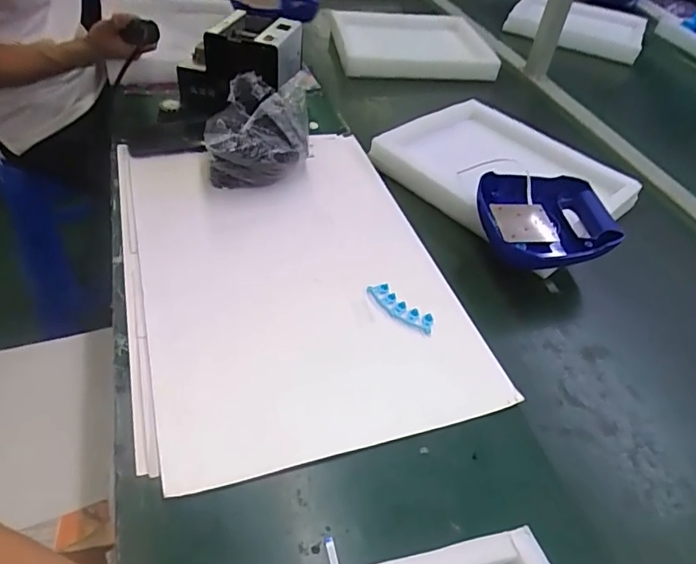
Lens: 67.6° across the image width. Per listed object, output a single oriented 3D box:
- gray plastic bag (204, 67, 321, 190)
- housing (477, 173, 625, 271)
[{"bbox_3d":[-0.132,-0.224,0.781,0.146,0.127,0.139,0,45,-7],"label":"gray plastic bag"},{"bbox_3d":[0.286,-0.087,0.734,0.195,0.055,0.155,-5,46,-12],"label":"housing"}]

